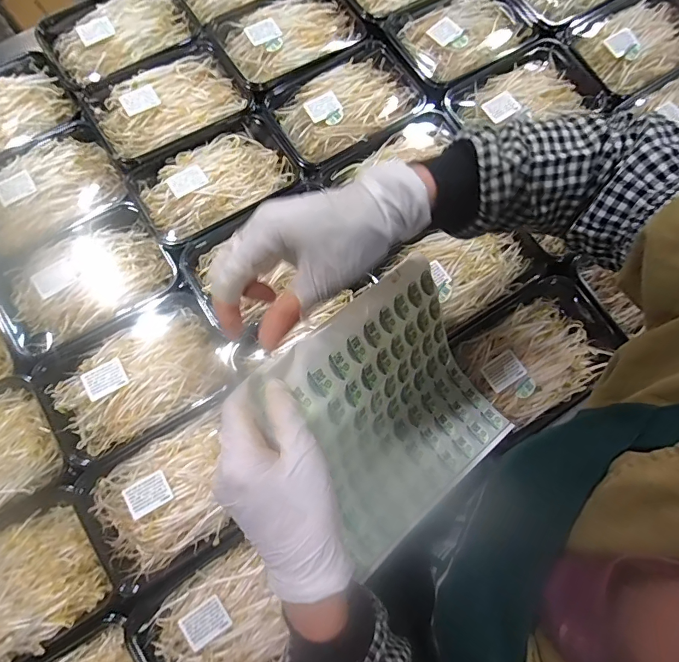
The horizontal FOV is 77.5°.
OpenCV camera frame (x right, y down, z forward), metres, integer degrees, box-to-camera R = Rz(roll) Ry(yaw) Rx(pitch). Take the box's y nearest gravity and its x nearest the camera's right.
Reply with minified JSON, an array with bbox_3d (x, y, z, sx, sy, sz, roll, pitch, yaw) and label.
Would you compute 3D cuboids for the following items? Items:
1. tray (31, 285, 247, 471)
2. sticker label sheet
[{"bbox_3d":[-0.205,0.046,0.437,0.177,0.031,0.131,-33,79,-7],"label":"tray"},{"bbox_3d":[0.056,0.066,0.363,0.186,0.040,0.208,-37,118,-31],"label":"sticker label sheet"}]

